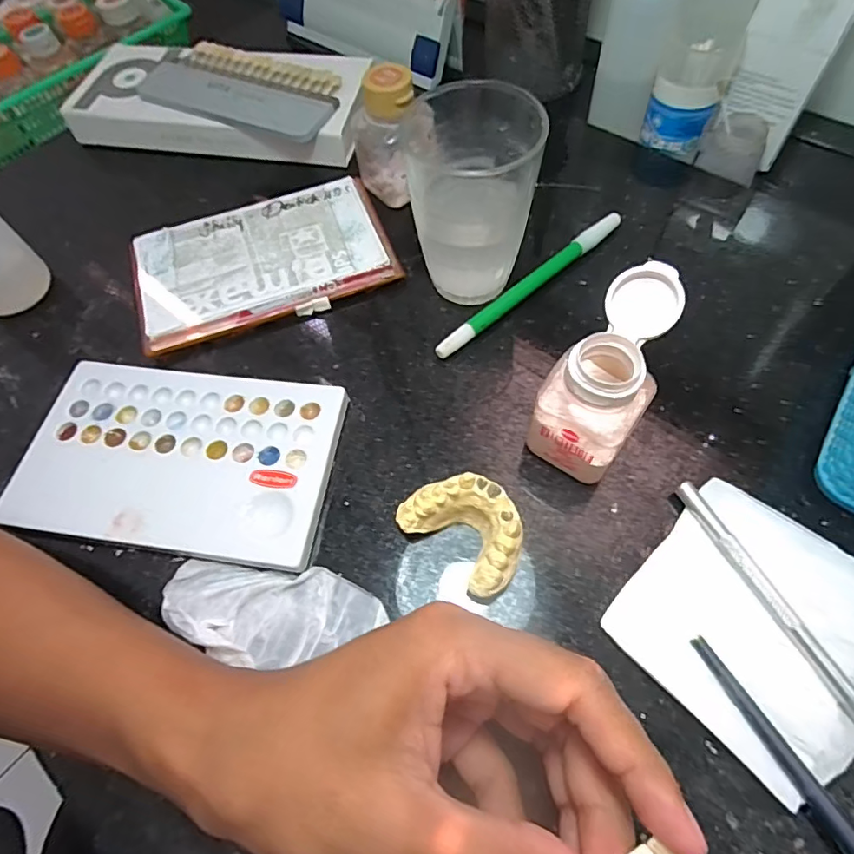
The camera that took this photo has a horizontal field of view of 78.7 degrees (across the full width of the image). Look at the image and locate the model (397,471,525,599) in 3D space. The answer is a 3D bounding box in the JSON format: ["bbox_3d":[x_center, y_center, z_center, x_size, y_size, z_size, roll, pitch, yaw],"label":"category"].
[{"bbox_3d":[0.018,0.044,0.230,0.054,0.025,0.038,39,71,21],"label":"model"}]

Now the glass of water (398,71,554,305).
[{"bbox_3d":[0.023,-0.117,0.274,0.066,0.093,0.057,5,63,6],"label":"glass of water"}]

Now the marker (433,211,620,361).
[{"bbox_3d":[0.061,-0.083,0.302,0.144,0.011,0.011,-38,67,-16],"label":"marker"}]

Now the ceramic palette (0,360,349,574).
[{"bbox_3d":[-0.123,0.015,0.262,0.154,0.011,0.094,7,63,7],"label":"ceramic palette"}]

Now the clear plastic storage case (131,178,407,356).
[{"bbox_3d":[-0.100,-0.103,0.319,0.151,0.014,0.089,-19,63,-7],"label":"clear plastic storage case"}]

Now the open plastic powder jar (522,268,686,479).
[{"bbox_3d":[0.079,-0.020,0.230,0.040,0.077,0.065,32,69,18],"label":"open plastic powder jar"}]

